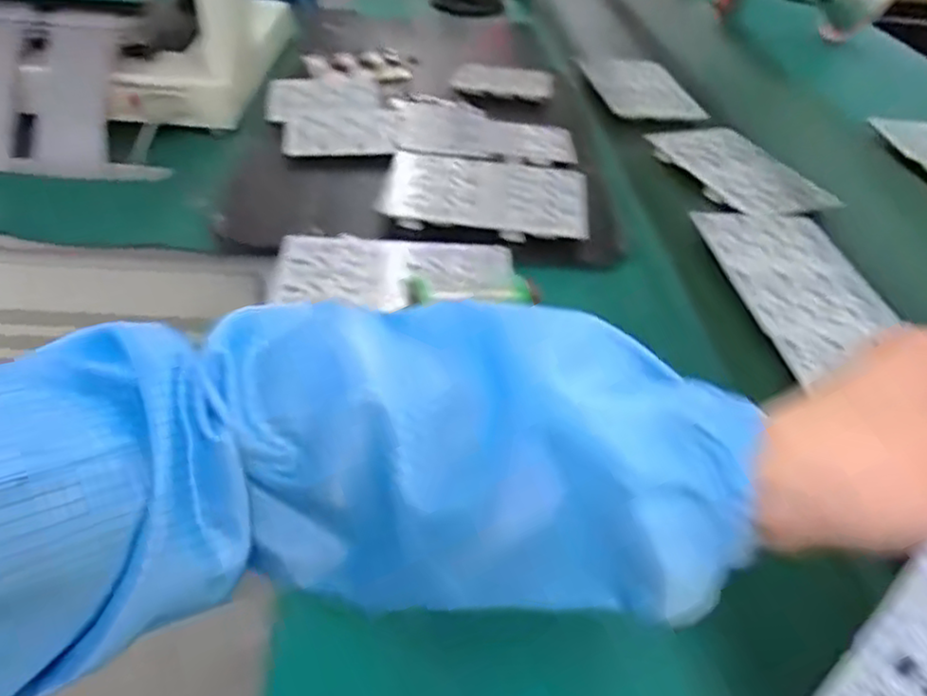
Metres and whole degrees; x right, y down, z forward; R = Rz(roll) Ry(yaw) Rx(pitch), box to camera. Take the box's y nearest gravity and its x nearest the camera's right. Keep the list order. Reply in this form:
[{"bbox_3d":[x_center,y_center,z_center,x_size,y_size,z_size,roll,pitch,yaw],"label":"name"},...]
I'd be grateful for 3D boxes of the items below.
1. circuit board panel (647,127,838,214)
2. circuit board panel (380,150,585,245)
[{"bbox_3d":[0.341,-0.220,0.841,0.125,0.011,0.218,-11,44,-18],"label":"circuit board panel"},{"bbox_3d":[0.024,-0.168,0.740,0.216,0.014,0.156,4,41,2],"label":"circuit board panel"}]

